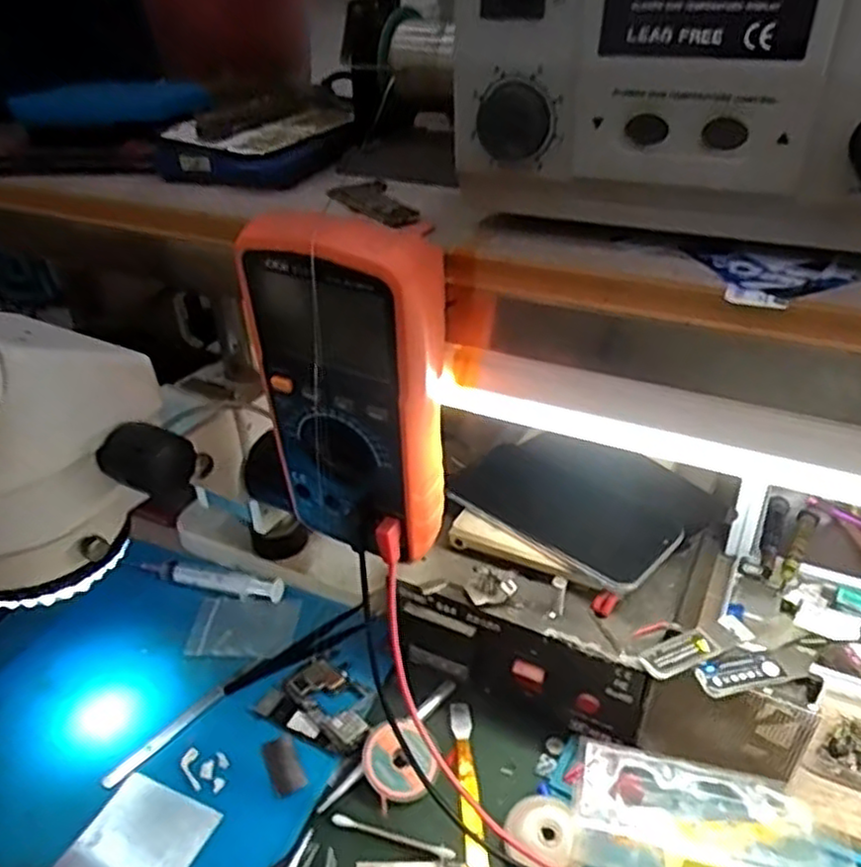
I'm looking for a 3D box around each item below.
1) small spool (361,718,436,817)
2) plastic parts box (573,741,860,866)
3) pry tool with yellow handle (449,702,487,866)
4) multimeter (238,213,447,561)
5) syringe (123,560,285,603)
[{"bbox_3d":[-0.020,0.193,0.426,0.037,0.009,0.045,-21,62,-23],"label":"small spool"},{"bbox_3d":[0.145,0.207,0.374,0.140,0.040,0.062,7,35,13],"label":"plastic parts box"},{"bbox_3d":[0.022,0.211,0.420,0.013,0.007,0.121,-3,34,-2],"label":"pry tool with yellow handle"},{"bbox_3d":[-0.039,-0.013,0.349,0.089,0.174,0.043,9,36,18],"label":"multimeter"},{"bbox_3d":[-0.173,0.111,0.556,0.125,0.012,0.022,8,35,14],"label":"syringe"}]

